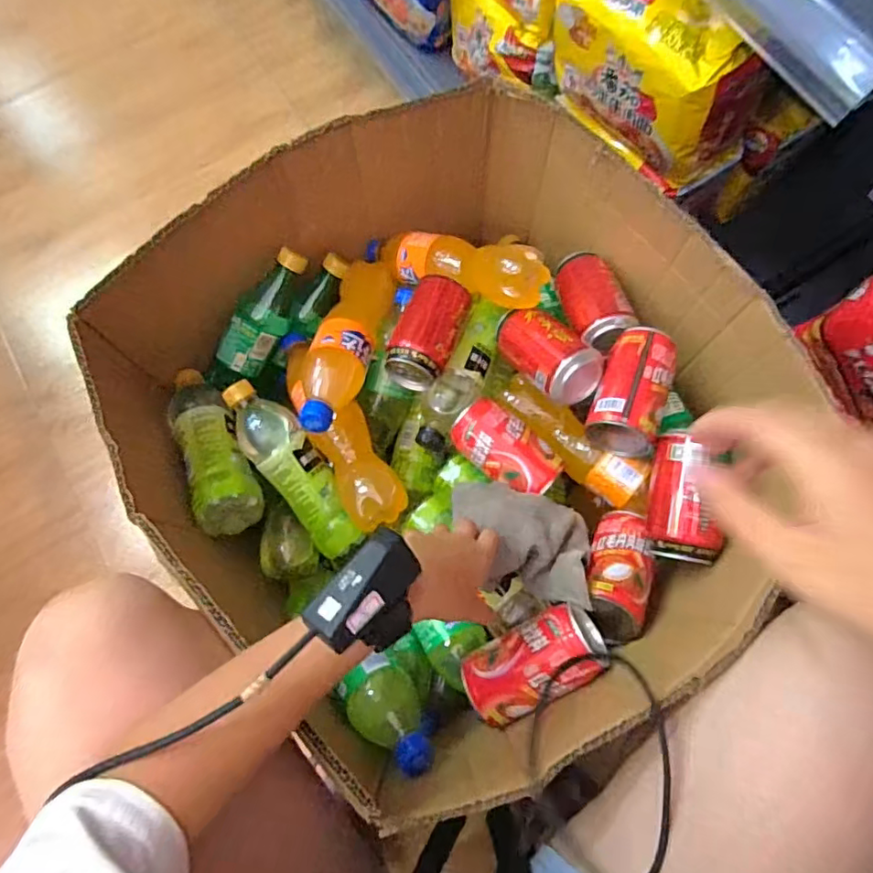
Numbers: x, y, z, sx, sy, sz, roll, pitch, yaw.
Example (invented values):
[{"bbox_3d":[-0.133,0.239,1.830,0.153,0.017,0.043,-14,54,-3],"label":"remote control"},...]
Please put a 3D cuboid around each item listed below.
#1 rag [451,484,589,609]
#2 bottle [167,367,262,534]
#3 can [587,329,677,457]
[{"bbox_3d":[0.078,0.095,0.525,0.131,0.052,0.093,13,74,6],"label":"rag"},{"bbox_3d":[-0.232,0.005,0.575,0.061,0.053,0.193,-28,59,-6],"label":"bottle"},{"bbox_3d":[0.192,-0.049,0.544,0.064,0.055,0.120,19,75,7],"label":"can"}]

